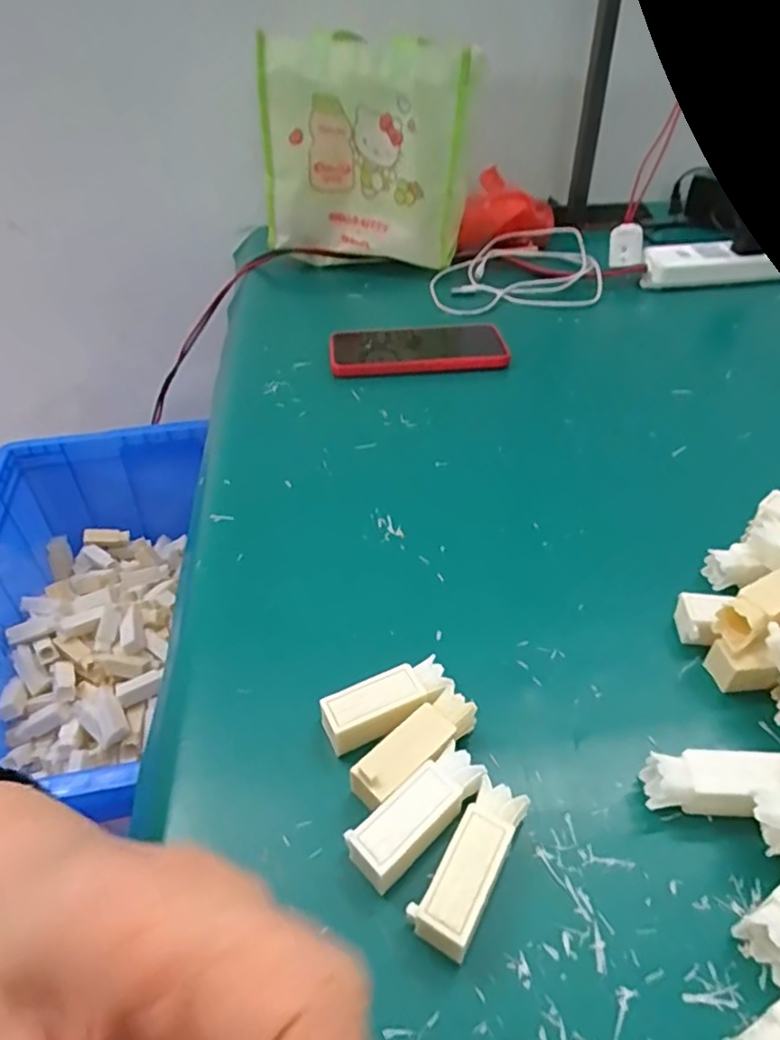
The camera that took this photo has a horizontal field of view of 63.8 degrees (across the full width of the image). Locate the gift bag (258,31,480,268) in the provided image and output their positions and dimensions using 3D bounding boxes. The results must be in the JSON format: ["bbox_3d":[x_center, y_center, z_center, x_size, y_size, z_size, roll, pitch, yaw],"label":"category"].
[{"bbox_3d":[-0.033,-0.398,0.711,0.233,0.234,0.067,5,41,8],"label":"gift bag"}]

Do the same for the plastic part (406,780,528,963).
[{"bbox_3d":[0.032,0.134,0.242,0.022,0.020,0.059,23,46,26],"label":"plastic part"}]

